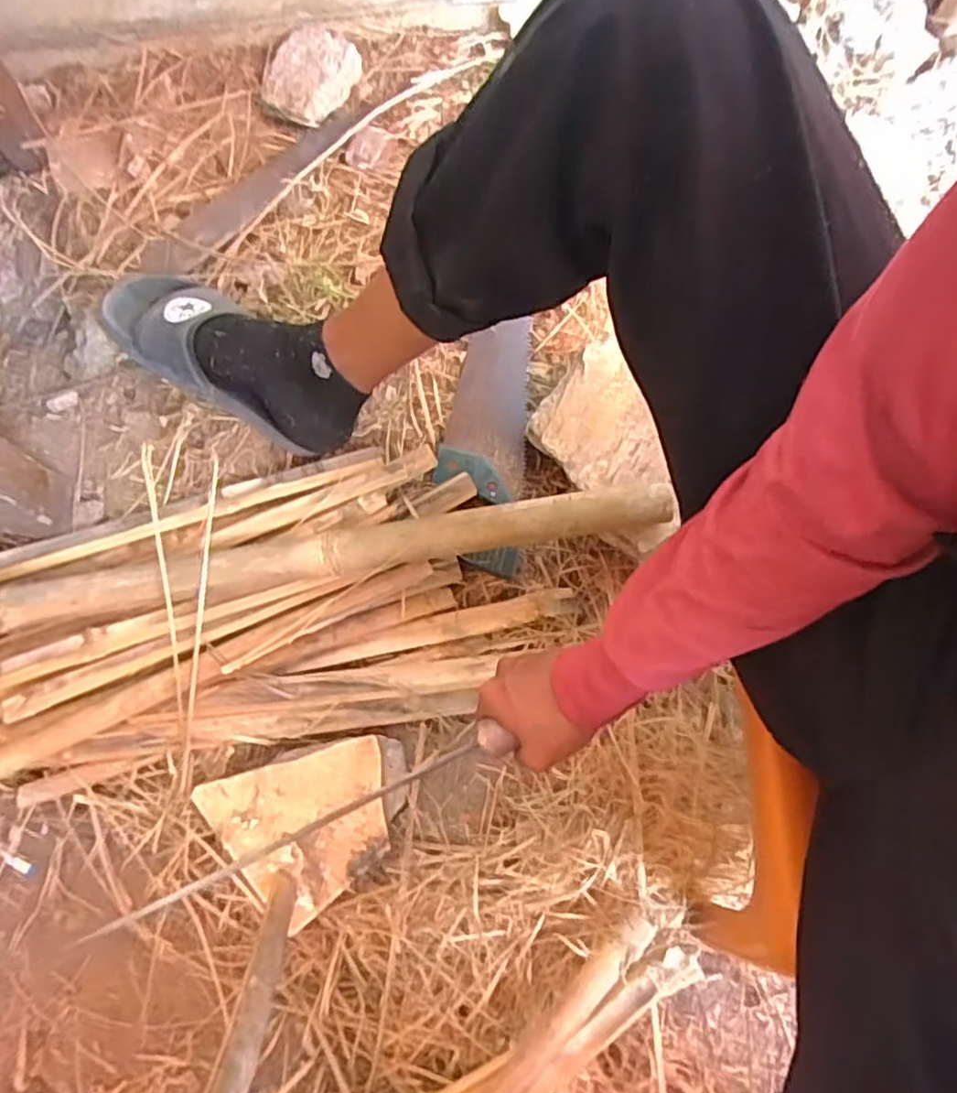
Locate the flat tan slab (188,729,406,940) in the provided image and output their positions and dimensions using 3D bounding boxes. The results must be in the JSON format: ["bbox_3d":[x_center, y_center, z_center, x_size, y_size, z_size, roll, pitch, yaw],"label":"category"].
[{"bbox_3d":[-0.147,0.239,0.632,0.171,0.026,0.144,-35,80,-8],"label":"flat tan slab"}]

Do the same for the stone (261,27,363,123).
[{"bbox_3d":[-0.195,-0.544,0.798,0.088,0.035,0.111,30,79,6],"label":"stone"}]

